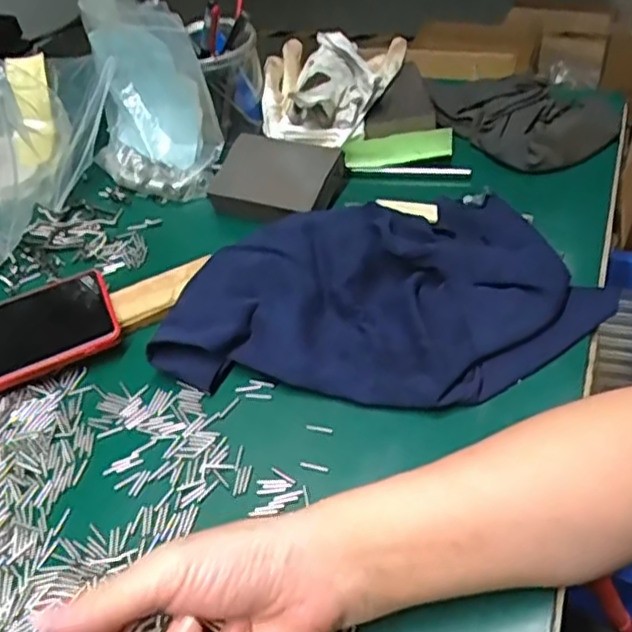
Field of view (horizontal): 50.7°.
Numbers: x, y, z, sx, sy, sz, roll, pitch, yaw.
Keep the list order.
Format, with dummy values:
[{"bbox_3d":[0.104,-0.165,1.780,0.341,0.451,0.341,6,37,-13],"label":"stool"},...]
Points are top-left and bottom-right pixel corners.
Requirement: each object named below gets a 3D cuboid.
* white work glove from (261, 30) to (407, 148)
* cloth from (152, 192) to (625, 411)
[{"bbox_3d":[0.012,-0.216,0.626,0.131,0.058,0.131,2,48,9],"label":"white work glove"},{"bbox_3d":[0.049,-0.021,0.470,0.294,0.040,0.190,2,48,9],"label":"cloth"}]

